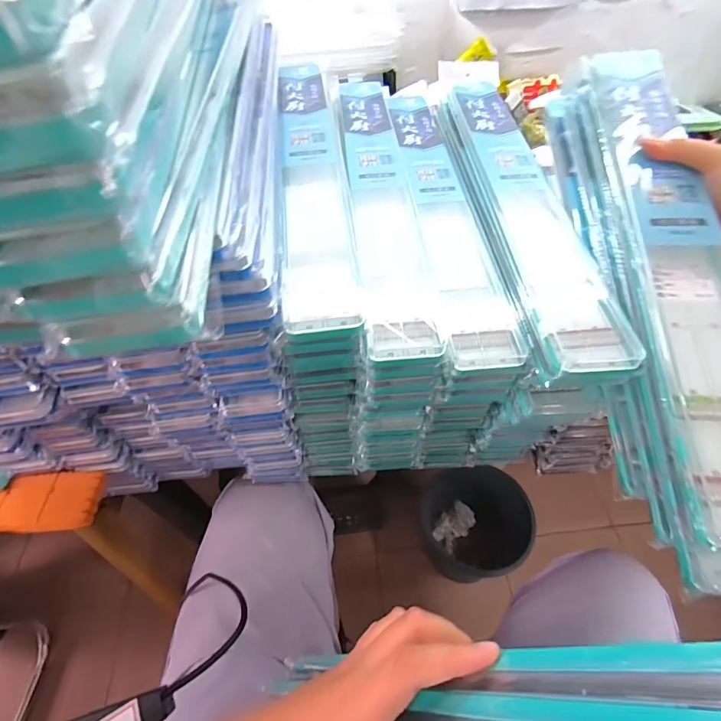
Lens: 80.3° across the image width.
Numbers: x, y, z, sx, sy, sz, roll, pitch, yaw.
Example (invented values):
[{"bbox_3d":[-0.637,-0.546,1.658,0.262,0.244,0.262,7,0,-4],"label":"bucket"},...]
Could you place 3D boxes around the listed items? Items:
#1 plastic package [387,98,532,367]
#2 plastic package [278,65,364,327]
[{"bbox_3d":[0.081,-0.174,0.455,0.060,0.031,0.442,-5,52,-1],"label":"plastic package"},{"bbox_3d":[-0.050,-0.196,0.423,0.058,0.025,0.433,-7,52,-2],"label":"plastic package"}]

